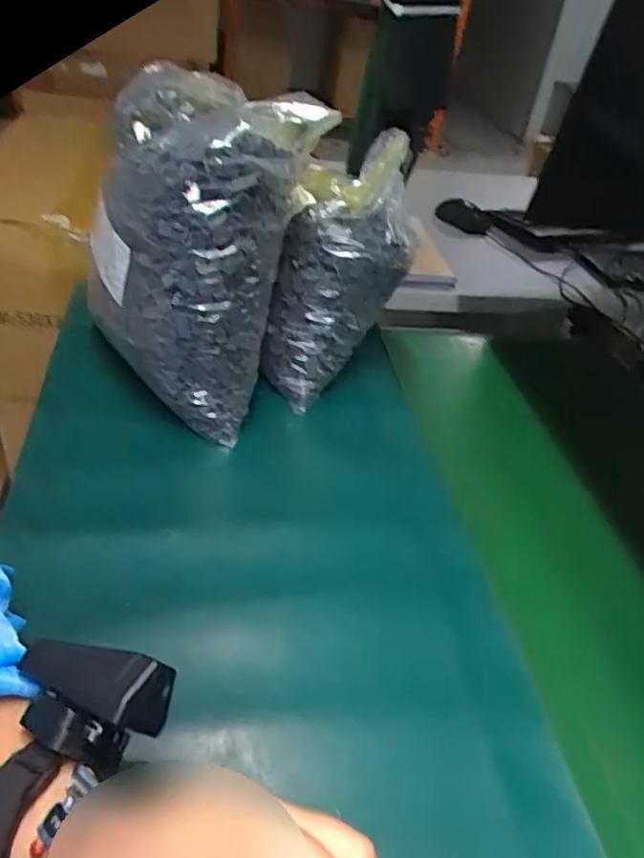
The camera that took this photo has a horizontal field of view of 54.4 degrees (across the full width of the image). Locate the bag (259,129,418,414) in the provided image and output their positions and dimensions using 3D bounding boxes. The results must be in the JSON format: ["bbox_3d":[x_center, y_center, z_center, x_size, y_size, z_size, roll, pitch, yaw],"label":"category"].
[{"bbox_3d":[0.012,-0.151,0.596,0.097,0.251,0.092,2,32,-41],"label":"bag"}]

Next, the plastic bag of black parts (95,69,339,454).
[{"bbox_3d":[-0.116,-0.146,0.558,0.148,0.280,0.192,-21,47,-31],"label":"plastic bag of black parts"}]

